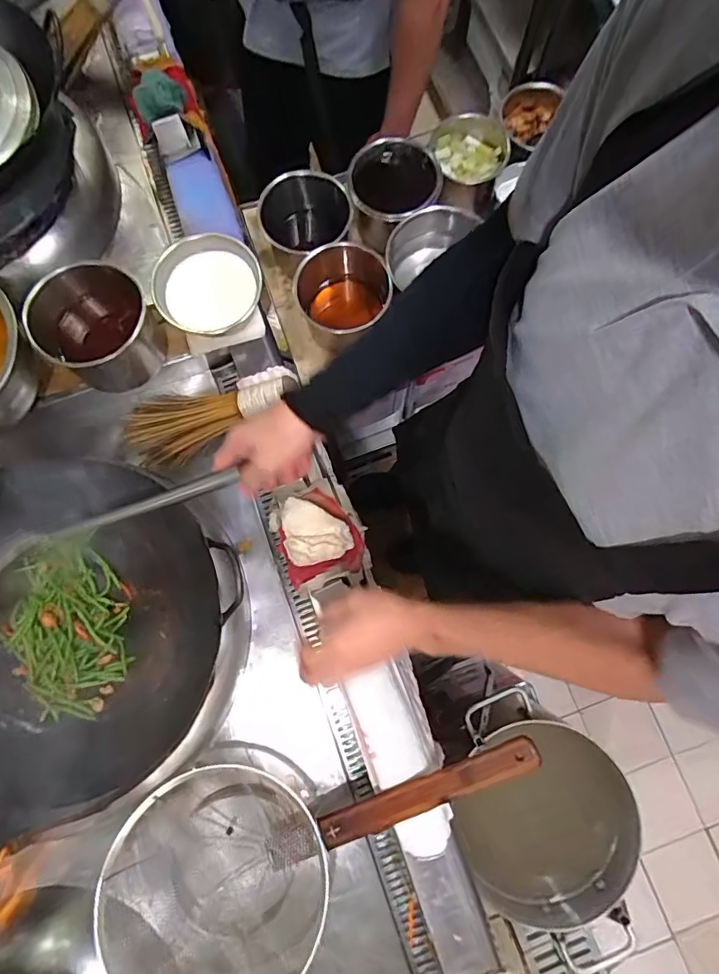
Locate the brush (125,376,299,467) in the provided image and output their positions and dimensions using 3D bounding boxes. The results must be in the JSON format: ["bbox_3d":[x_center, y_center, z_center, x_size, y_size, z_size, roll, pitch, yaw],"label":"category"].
[{"bbox_3d":[-0.235,-0.123,0.796,0.281,0.055,0.100,-19,79,14],"label":"brush"}]

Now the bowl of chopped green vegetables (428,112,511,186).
[{"bbox_3d":[0.193,-0.583,0.860,0.128,0.051,0.122,0,79,0],"label":"bowl of chopped green vegetables"}]

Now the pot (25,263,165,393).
[{"bbox_3d":[-0.396,-0.245,0.774,0.157,0.119,0.165,0,79,0],"label":"pot"}]

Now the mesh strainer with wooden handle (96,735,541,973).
[{"bbox_3d":[-0.058,0.480,0.664,0.614,0.172,0.280,-26,80,8],"label":"mesh strainer with wooden handle"}]

